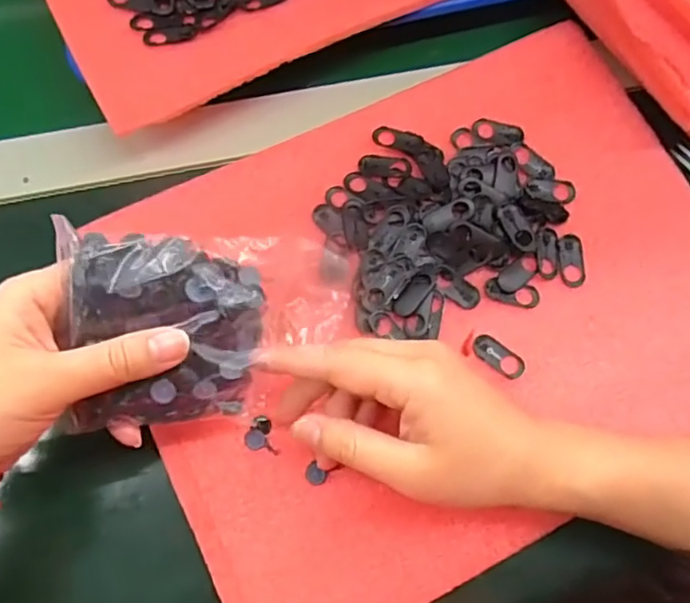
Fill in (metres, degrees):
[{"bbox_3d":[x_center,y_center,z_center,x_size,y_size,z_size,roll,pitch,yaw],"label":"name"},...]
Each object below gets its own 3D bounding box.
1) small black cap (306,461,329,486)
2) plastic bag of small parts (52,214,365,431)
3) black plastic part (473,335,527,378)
[{"bbox_3d":[-0.015,0.090,0.320,0.012,0.006,0.010,33,76,7],"label":"small black cap"},{"bbox_3d":[-0.061,0.013,0.280,0.126,0.025,0.087,3,101,-16],"label":"plastic bag of small parts"},{"bbox_3d":[0.086,0.031,0.342,0.032,0.004,0.013,35,76,8],"label":"black plastic part"}]

